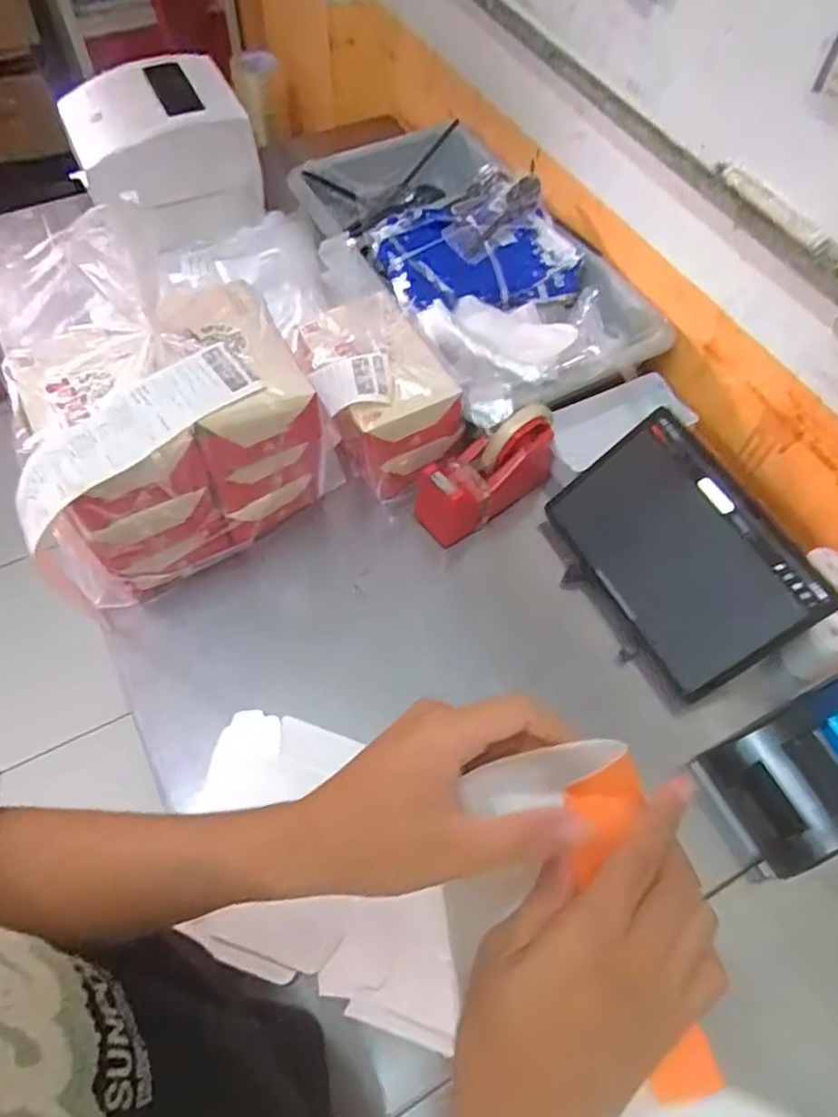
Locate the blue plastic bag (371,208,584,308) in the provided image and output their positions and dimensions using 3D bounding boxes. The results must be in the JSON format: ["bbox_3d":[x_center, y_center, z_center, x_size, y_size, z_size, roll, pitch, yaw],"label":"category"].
[{"bbox_3d":[0.072,-0.361,0.819,0.238,0.038,0.162,-12,61,-9],"label":"blue plastic bag"}]

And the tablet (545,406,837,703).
[{"bbox_3d":[0.251,-0.006,0.658,0.017,0.162,0.245,2,50,-55],"label":"tablet"}]

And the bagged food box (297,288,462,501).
[{"bbox_3d":[-0.046,-0.180,0.732,0.134,0.121,0.176,-19,63,-13],"label":"bagged food box"}]

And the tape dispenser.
[{"bbox_3d":[0.070,-0.093,0.724,0.158,0.097,0.073,-36,68,-20],"label":"tape dispenser"}]

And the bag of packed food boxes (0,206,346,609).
[{"bbox_3d":[-0.233,-0.115,0.656,0.275,0.202,0.177,-26,65,-16],"label":"bag of packed food boxes"}]

